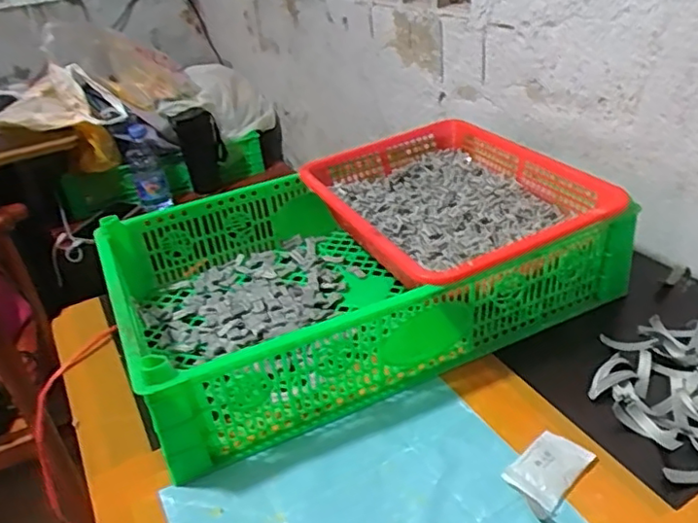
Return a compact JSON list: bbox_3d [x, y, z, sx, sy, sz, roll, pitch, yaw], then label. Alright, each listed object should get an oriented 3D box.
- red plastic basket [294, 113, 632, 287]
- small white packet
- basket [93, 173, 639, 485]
[{"bbox_3d":[0.105,-0.058,0.644,0.236,0.068,0.294,-18,33,-18],"label":"red plastic basket"},{"bbox_3d":[0.144,0.149,0.438,0.071,0.012,0.040,-30,38,-33],"label":"small white packet"},{"bbox_3d":[0.006,0.001,0.614,0.446,0.107,0.276,-18,33,-19],"label":"basket"}]

